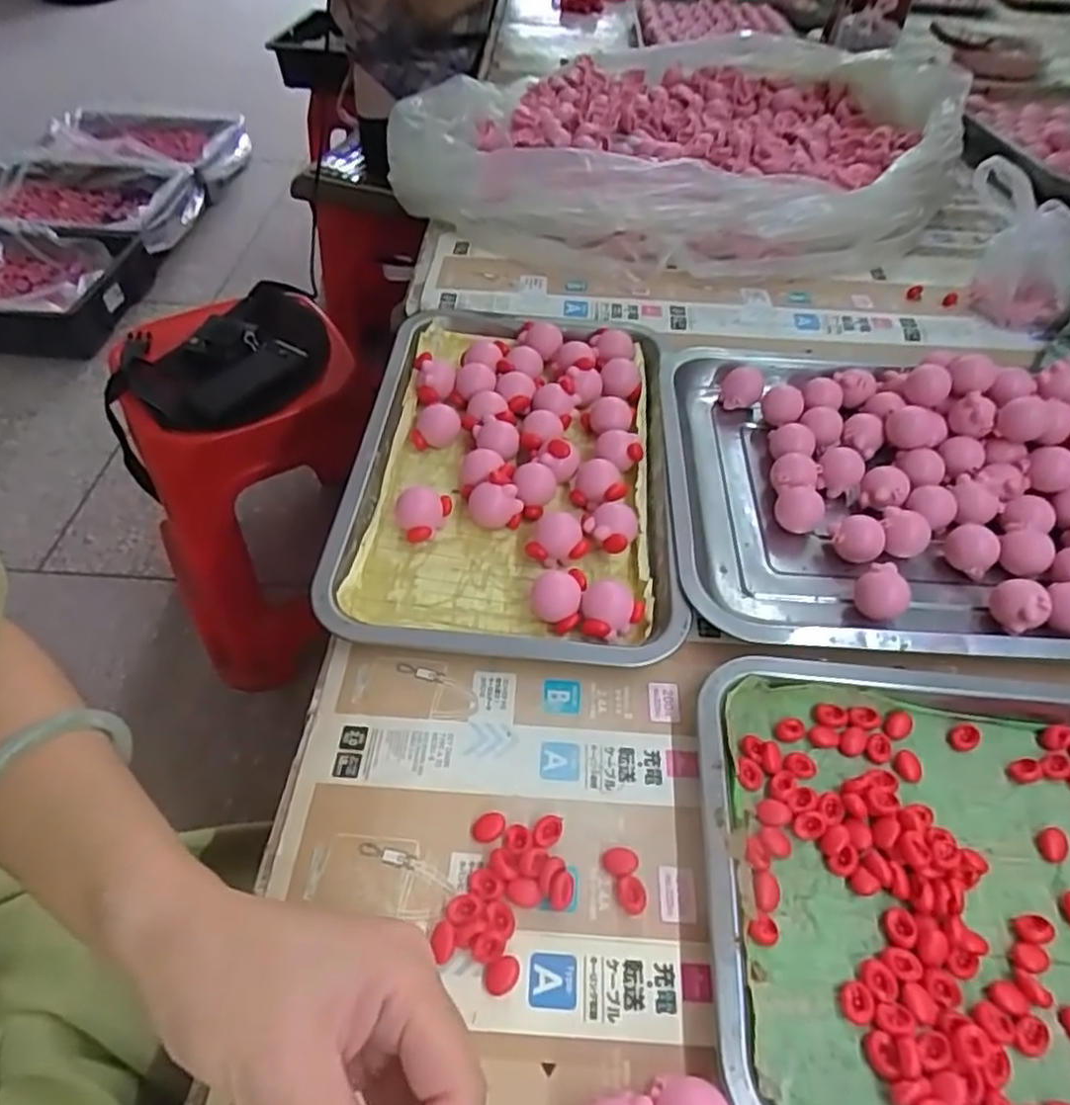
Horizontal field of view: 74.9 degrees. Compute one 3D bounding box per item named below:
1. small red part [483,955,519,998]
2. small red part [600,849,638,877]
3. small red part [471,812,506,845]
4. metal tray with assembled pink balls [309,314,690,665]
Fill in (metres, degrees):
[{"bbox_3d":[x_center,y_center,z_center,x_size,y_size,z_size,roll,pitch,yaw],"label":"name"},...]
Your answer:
[{"bbox_3d":[-0.014,0.175,0.289,0.016,0.006,0.013,-34,60,-26],"label":"small red part"},{"bbox_3d":[0.039,0.143,0.321,0.016,0.005,0.012,7,51,3],"label":"small red part"},{"bbox_3d":[-0.022,0.130,0.328,0.016,0.004,0.012,-16,53,-15],"label":"small red part"},{"bbox_3d":[-0.014,-0.065,0.474,0.208,0.028,0.313,4,51,1],"label":"metal tray with assembled pink balls"}]

